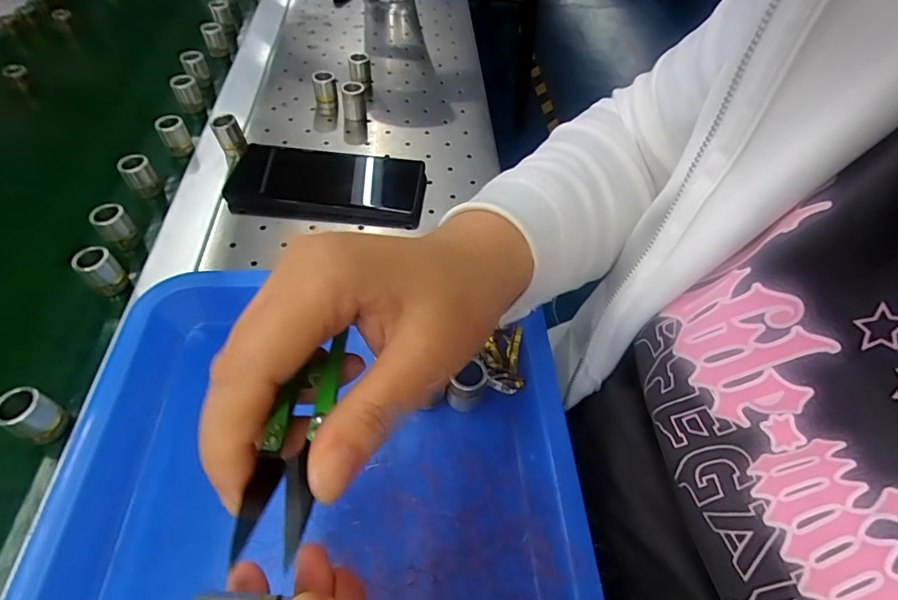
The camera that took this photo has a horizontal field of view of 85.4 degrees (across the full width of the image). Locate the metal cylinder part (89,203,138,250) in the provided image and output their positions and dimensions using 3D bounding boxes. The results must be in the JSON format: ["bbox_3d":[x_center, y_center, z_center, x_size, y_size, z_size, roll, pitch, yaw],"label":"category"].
[{"bbox_3d":[-0.260,-0.058,0.378,0.023,0.026,0.018,-30,60,-24],"label":"metal cylinder part"}]

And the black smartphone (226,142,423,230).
[{"bbox_3d":[-0.112,-0.107,0.428,0.180,0.017,0.081,6,52,1],"label":"black smartphone"}]

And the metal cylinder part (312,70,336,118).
[{"bbox_3d":[-0.128,-0.216,0.506,0.021,0.035,0.024,-8,53,-10],"label":"metal cylinder part"}]

